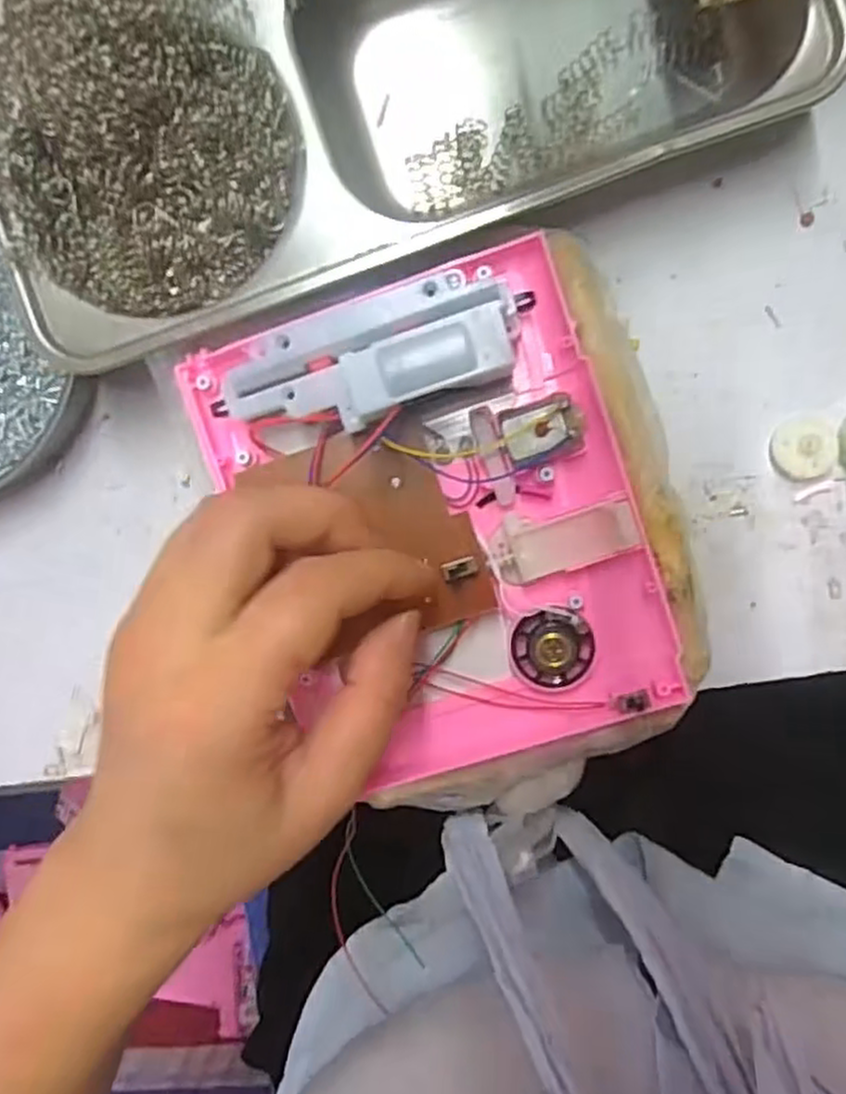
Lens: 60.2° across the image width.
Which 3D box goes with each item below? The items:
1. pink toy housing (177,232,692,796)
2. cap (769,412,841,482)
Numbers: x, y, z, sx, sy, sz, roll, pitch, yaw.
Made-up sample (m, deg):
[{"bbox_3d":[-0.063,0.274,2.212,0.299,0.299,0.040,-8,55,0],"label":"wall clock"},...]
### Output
[{"bbox_3d":[0.008,-0.003,0.242,0.136,0.040,0.168,-19,94,7],"label":"pink toy housing"},{"bbox_3d":[0.143,-0.037,0.272,0.024,0.006,0.024,1,97,5],"label":"cap"}]

